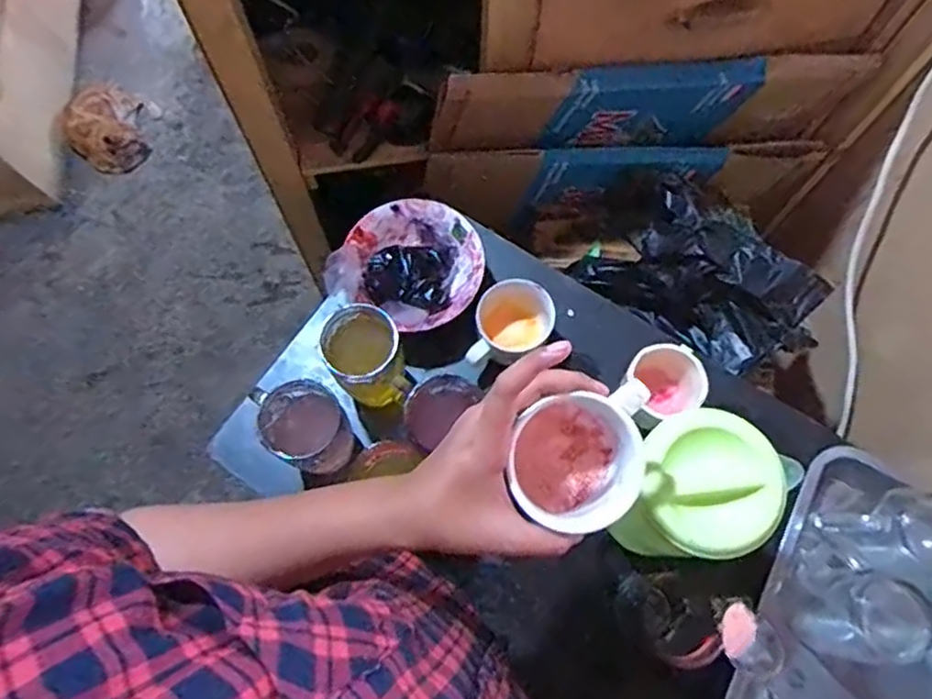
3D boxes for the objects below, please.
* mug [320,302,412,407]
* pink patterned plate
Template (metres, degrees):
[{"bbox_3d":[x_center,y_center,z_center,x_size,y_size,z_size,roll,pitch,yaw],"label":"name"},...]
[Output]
[{"bbox_3d":[-0.099,0.011,0.674,0.070,0.132,0.089,-20,72,-5],"label":"mug"},{"bbox_3d":[-0.056,-0.094,0.739,0.148,0.046,0.145,-1,72,2],"label":"pink patterned plate"}]

